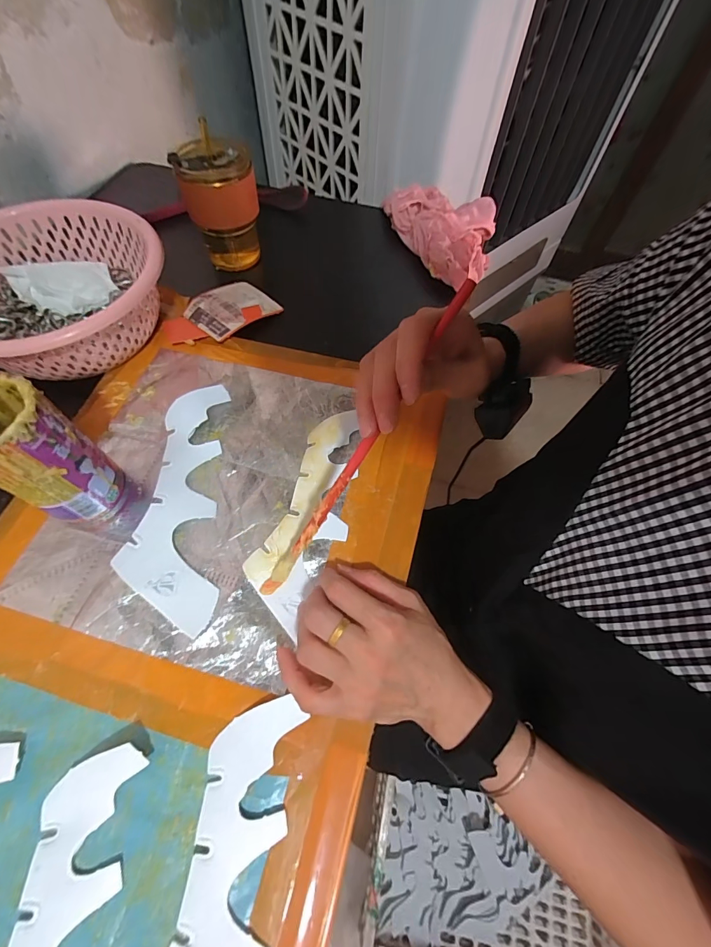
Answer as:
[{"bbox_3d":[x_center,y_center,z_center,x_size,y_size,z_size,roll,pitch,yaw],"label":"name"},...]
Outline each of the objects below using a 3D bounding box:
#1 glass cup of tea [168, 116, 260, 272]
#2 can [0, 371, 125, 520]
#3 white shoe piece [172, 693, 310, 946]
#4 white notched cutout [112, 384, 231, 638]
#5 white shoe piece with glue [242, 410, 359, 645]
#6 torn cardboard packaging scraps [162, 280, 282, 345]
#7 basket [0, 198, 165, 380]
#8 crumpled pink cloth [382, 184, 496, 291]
[{"bbox_3d":[-0.164,-0.327,0.471,0.086,0.126,0.072,-25,64,-16],"label":"glass cup of tea"},{"bbox_3d":[-0.241,-0.011,0.291,0.064,0.120,0.063,1,60,-2],"label":"can"},{"bbox_3d":[-0.077,0.249,0.209,0.072,0.008,0.212,6,60,1],"label":"white shoe piece"},{"bbox_3d":[-0.159,0.019,0.336,0.074,0.011,0.225,-5,64,-3],"label":"white notched cutout"},{"bbox_3d":[-0.035,0.027,0.340,0.064,0.007,0.205,19,63,4],"label":"white shoe piece with glue"},{"bbox_3d":[-0.162,-0.193,0.457,0.128,0.016,0.076,-40,69,-22],"label":"torn cardboard packaging scraps"},{"bbox_3d":[-0.321,-0.185,0.405,0.194,0.092,0.219,18,61,8],"label":"basket"},{"bbox_3d":[0.139,-0.342,0.530,0.122,0.046,0.189,-21,64,-12],"label":"crumpled pink cloth"}]

